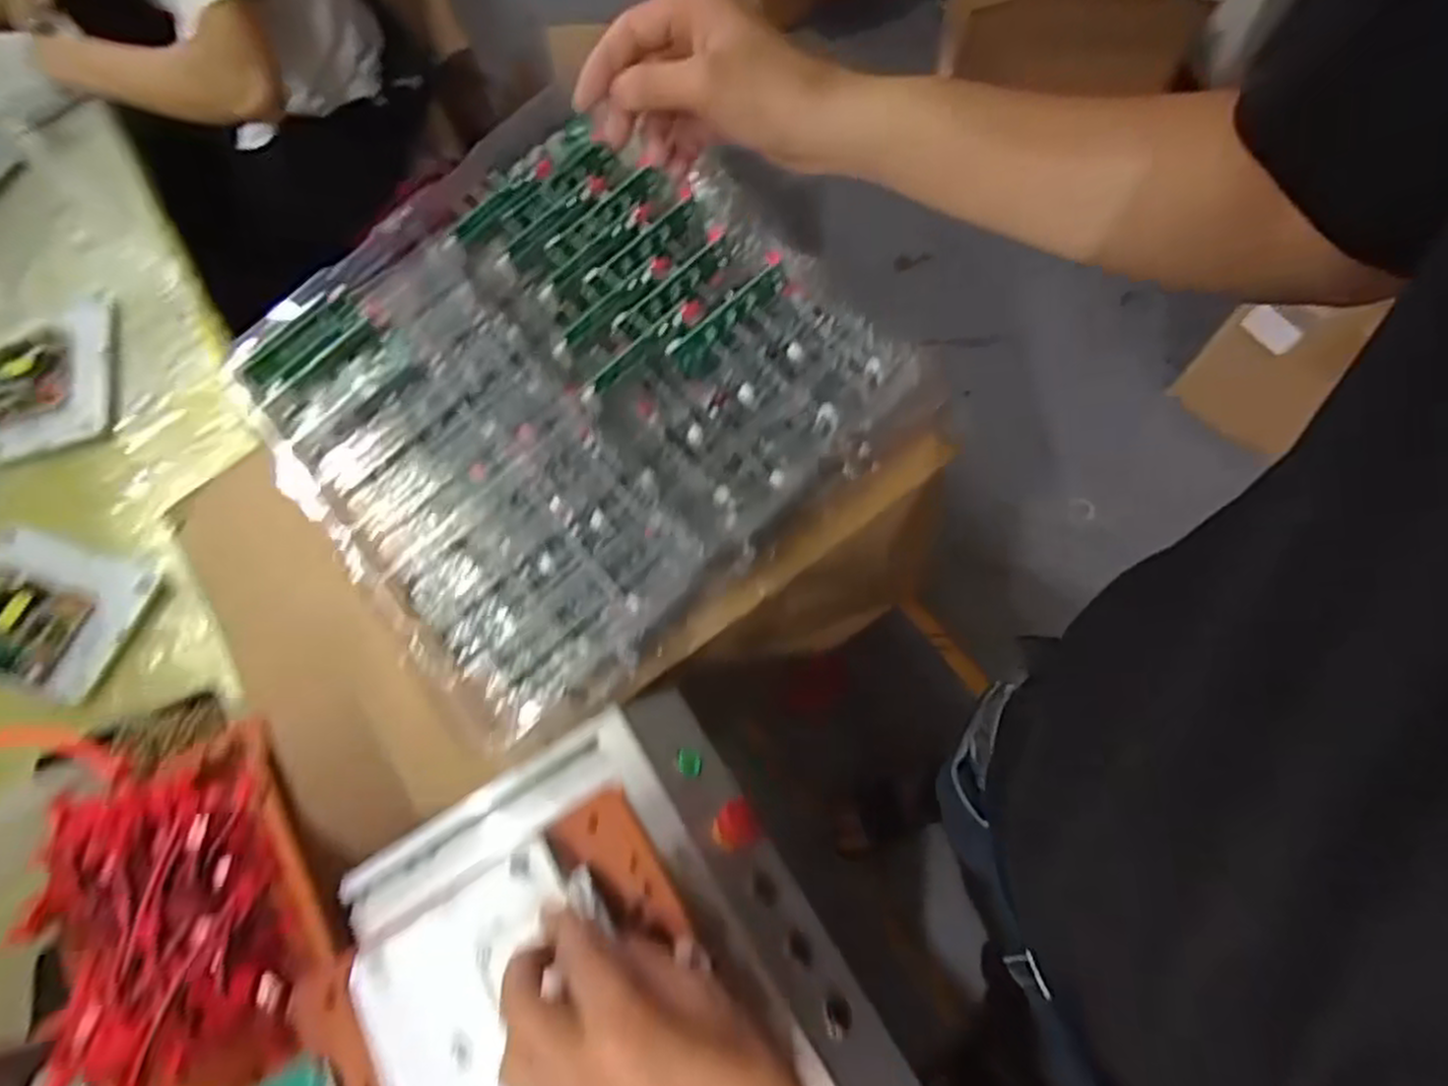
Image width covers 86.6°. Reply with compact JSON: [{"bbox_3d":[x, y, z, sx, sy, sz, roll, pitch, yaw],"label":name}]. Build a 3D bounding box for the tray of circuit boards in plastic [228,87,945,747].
[{"bbox_3d":[-0.127,-0.115,0.556,0.374,0.041,0.396,-44,75,-2],"label":"tray of circuit boards in plastic"}]

